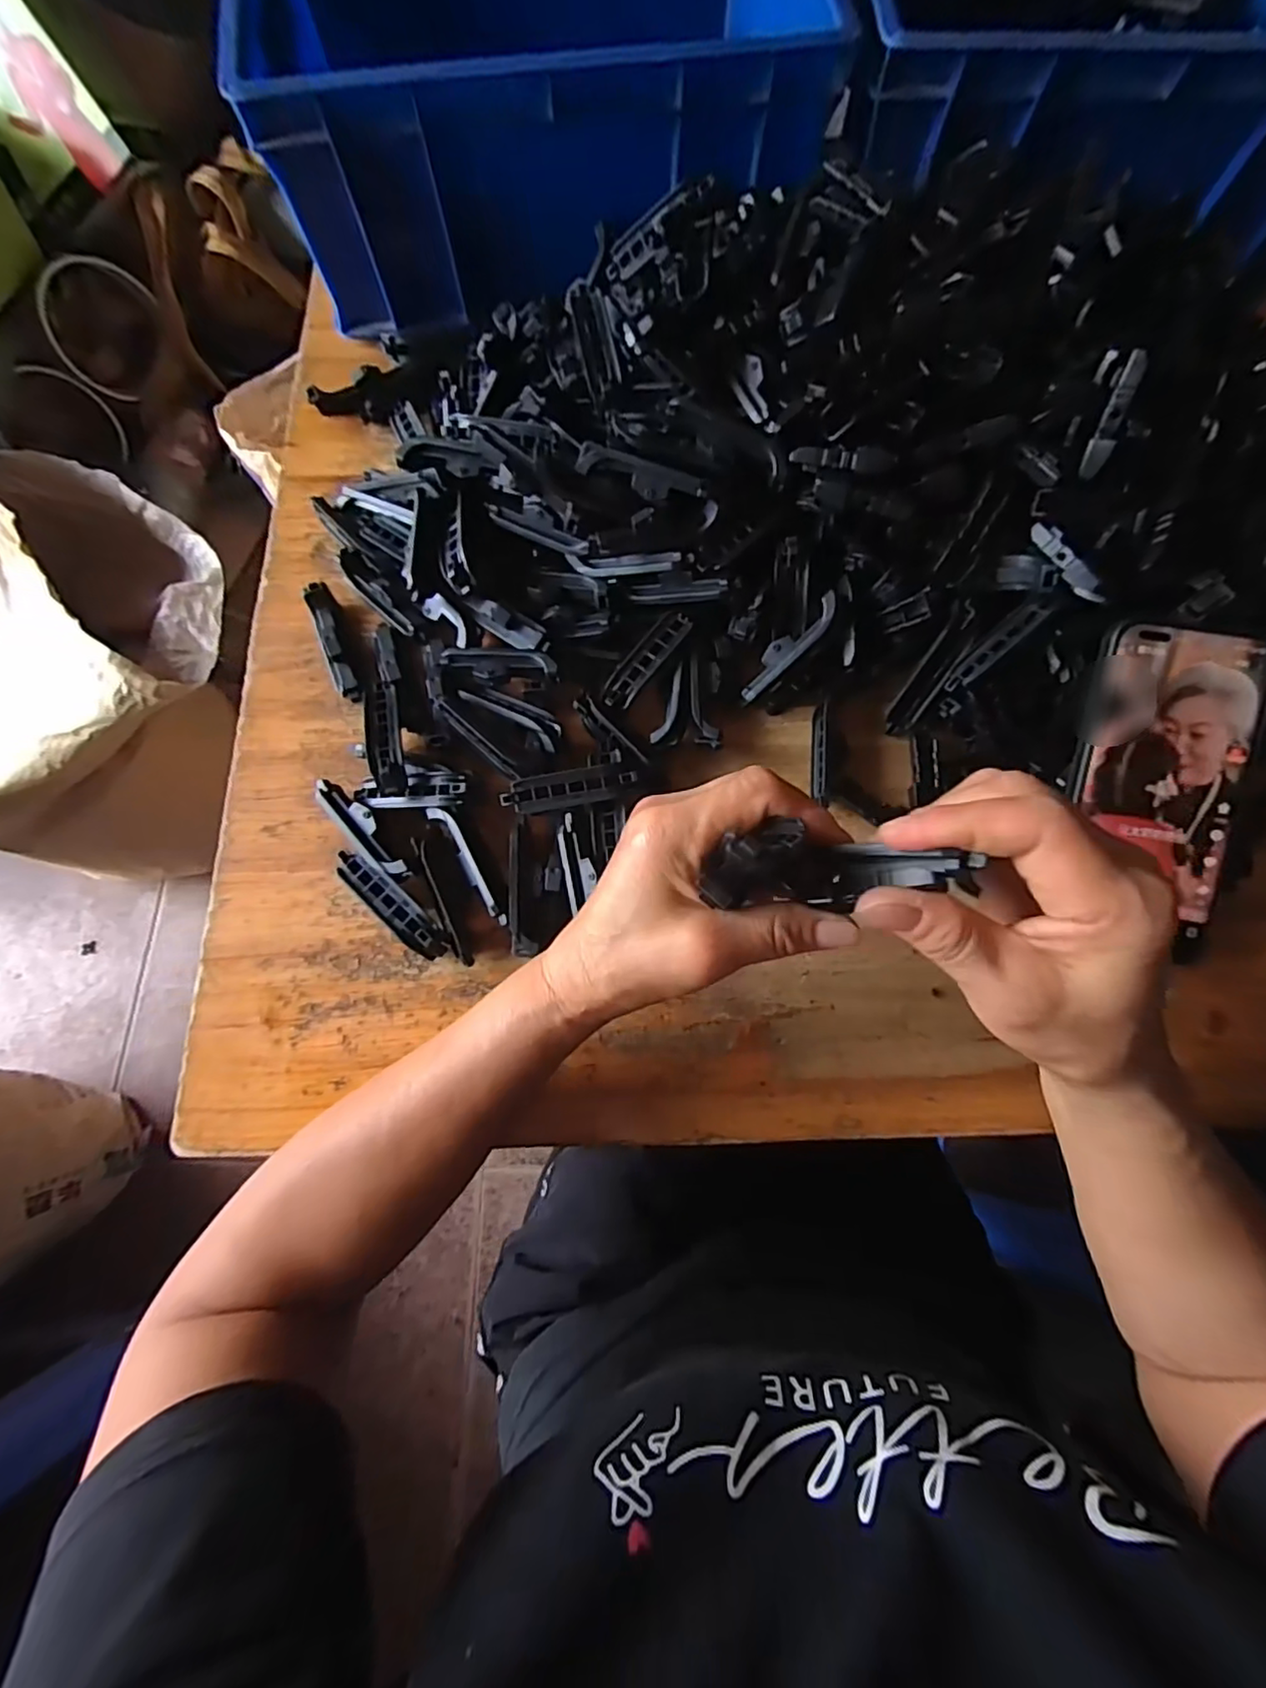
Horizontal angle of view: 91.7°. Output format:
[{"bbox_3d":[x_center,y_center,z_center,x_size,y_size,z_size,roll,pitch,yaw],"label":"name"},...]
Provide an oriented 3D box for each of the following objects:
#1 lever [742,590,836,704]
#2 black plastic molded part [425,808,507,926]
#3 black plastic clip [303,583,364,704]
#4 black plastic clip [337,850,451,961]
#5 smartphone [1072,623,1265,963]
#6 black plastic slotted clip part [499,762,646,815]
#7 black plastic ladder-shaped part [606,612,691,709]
[{"bbox_3d":[0.085,-0.108,0.340,0.069,0.005,0.016,-45,79,19],"label":"lever"},{"bbox_3d":[-0.086,0.011,0.323,0.010,0.011,0.072,-32,77,-9],"label":"black plastic molded part"},{"bbox_3d":[-0.178,-0.119,0.364,0.014,0.015,0.076,-20,76,-6],"label":"black plastic clip"},{"bbox_3d":[-0.124,0.031,0.318,0.072,0.019,0.017,42,78,10],"label":"black plastic clip"},{"bbox_3d":[0.264,-0.029,0.306,0.077,0.011,0.149,8,97,4],"label":"smartphone"},{"bbox_3d":[-0.032,-0.029,0.326,0.073,0.016,0.018,-8,75,-2],"label":"black plastic slotted clip part"},{"bbox_3d":[0.007,-0.105,0.347,0.018,0.006,0.066,36,77,9],"label":"black plastic ladder-shaped part"}]

